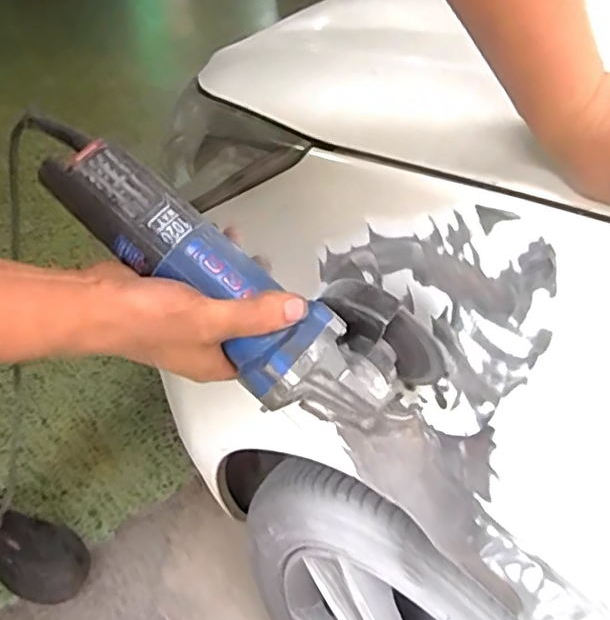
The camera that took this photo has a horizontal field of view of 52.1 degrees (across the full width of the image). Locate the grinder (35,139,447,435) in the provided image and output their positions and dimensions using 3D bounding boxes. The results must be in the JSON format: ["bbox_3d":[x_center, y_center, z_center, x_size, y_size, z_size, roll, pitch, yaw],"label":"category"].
[{"bbox_3d":[-0.040,-0.010,0.407,0.290,0.099,0.084,36,40,-7],"label":"grinder"}]

